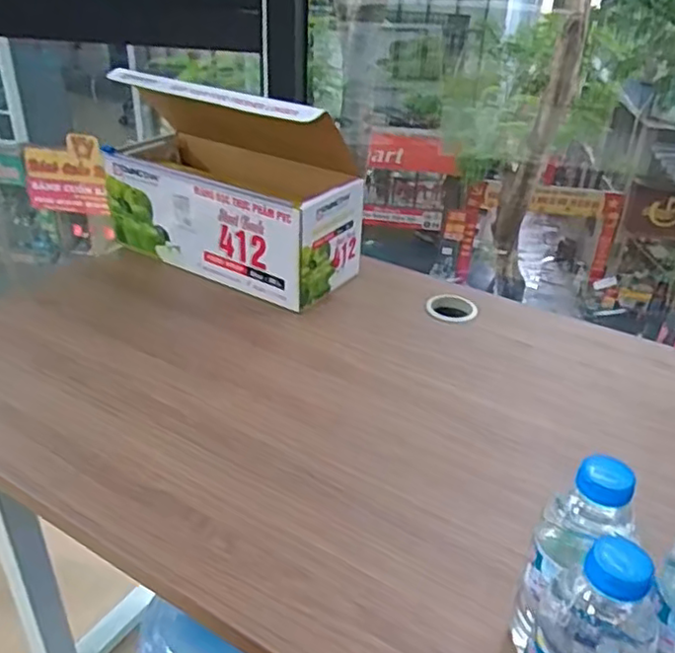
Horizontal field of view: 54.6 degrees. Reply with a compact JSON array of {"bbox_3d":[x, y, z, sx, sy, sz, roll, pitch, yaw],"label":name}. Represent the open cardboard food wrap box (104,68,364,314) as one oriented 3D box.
[{"bbox_3d":[-0.150,-0.191,0.899,0.335,0.269,0.150,21,36,27],"label":"open cardboard food wrap box"}]

